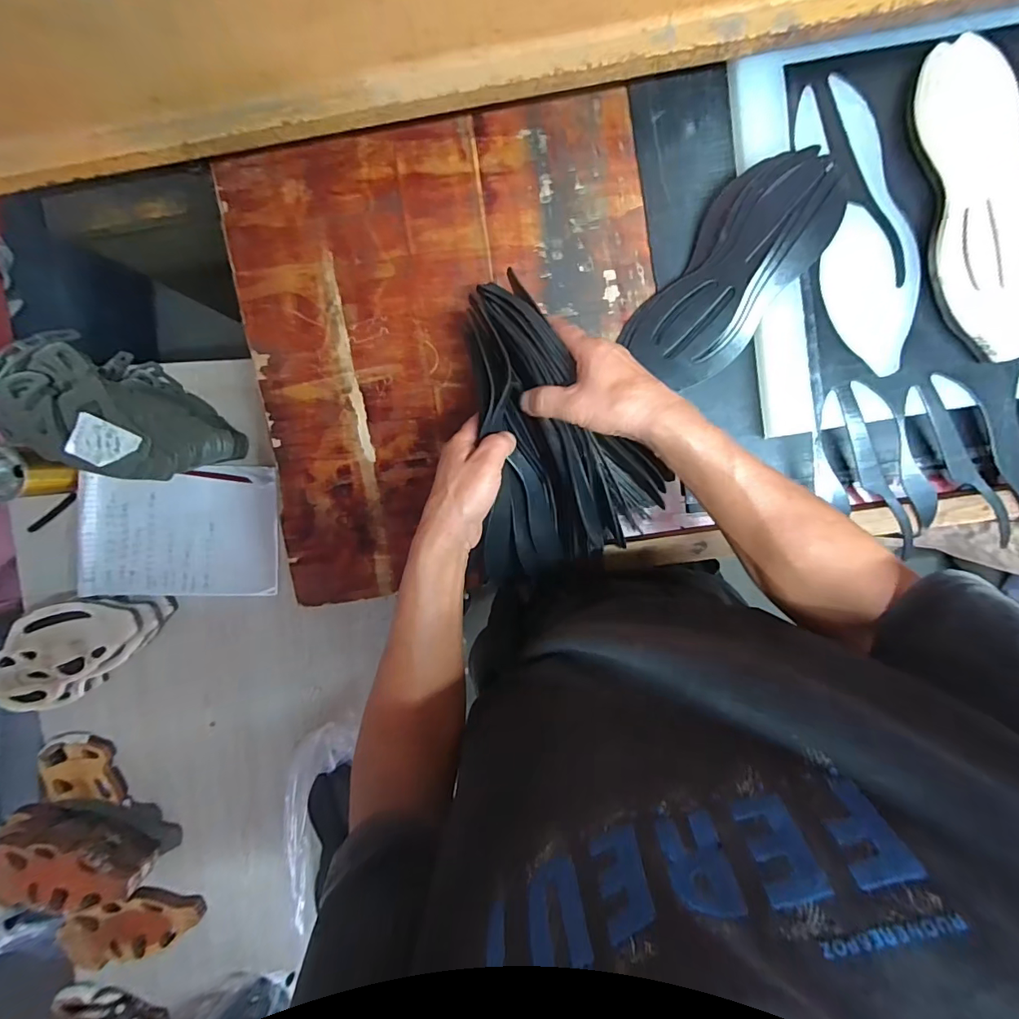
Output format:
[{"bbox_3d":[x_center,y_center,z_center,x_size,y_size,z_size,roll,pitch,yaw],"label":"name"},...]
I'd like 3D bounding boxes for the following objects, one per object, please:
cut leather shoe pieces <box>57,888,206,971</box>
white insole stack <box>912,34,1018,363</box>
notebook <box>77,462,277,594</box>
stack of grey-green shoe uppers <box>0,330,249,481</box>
[{"bbox_3d":[-0.595,0.652,0.744,0.216,0.030,0.107,-21,95,3],"label":"cut leather shoe pieces"},{"bbox_3d":[0.459,-0.293,0.461,0.090,0.032,0.287,-13,95,2],"label":"white insole stack"},{"bbox_3d":[-0.477,0.032,0.690,0.279,0.035,0.186,2,95,1],"label":"notebook"},{"bbox_3d":[-0.481,-0.111,0.597,0.251,0.151,0.133,27,95,-1],"label":"stack of grey-green shoe uppers"}]

